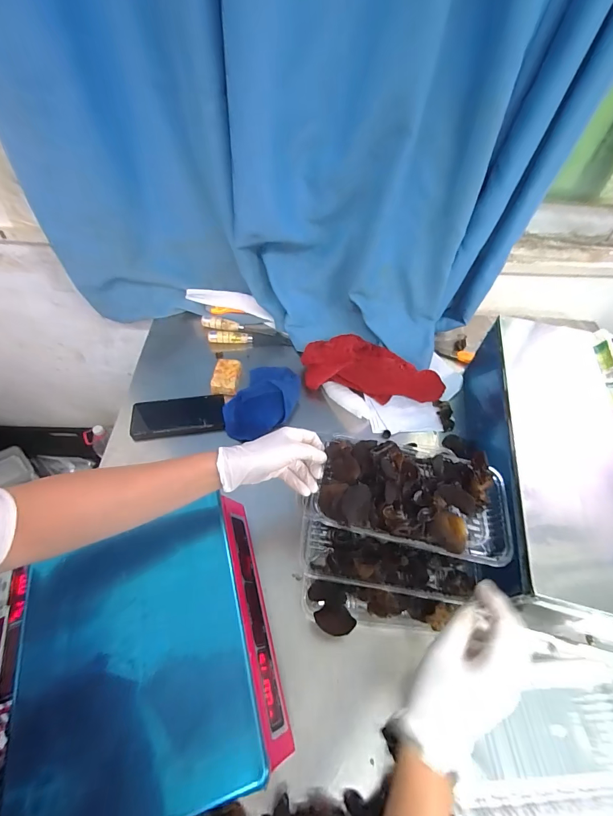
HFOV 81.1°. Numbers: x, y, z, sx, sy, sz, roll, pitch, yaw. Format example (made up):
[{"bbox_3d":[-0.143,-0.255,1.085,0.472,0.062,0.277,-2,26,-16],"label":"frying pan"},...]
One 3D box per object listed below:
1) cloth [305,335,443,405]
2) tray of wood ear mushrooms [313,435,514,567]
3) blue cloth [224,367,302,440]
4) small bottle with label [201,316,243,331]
[{"bbox_3d":[0.133,-0.084,0.715,0.287,0.084,0.111,12,54,5],"label":"cloth"},{"bbox_3d":[0.134,0.106,0.448,0.231,0.047,0.134,11,54,4],"label":"tray of wood ear mushrooms"},{"bbox_3d":[-0.083,-0.014,0.688,0.128,0.035,0.190,21,55,11],"label":"blue cloth"},{"bbox_3d":[-0.193,-0.192,0.813,0.091,0.020,0.024,10,54,4],"label":"small bottle with label"}]

